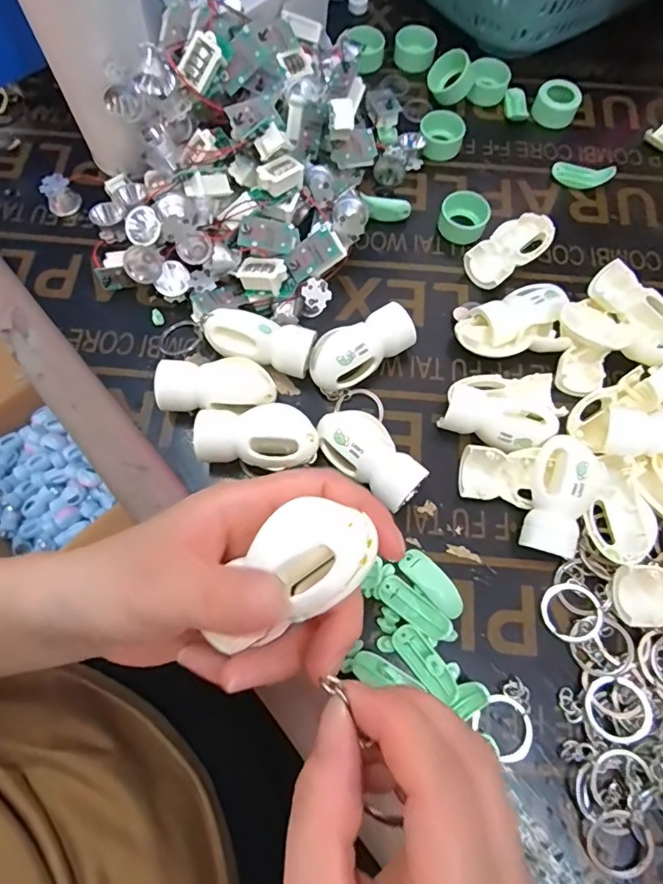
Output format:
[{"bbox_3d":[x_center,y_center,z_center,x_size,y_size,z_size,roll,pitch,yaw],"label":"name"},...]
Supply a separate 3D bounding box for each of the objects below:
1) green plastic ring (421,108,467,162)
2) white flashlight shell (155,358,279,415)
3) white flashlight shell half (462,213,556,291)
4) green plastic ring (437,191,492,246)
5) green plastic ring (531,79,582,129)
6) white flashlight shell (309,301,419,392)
[{"bbox_3d":[0.083,-0.230,0.378,0.033,0.020,0.032,-3,69,-2],"label":"green plastic ring"},{"bbox_3d":[-0.067,-0.030,0.298,0.066,0.025,0.033,0,69,-1],"label":"white flashlight shell"},{"bbox_3d":[0.121,-0.131,0.343,0.070,0.015,0.034,-38,74,-14],"label":"white flashlight shell half"},{"bbox_3d":[0.093,-0.158,0.353,0.032,0.015,0.037,13,70,4],"label":"green plastic ring"},{"bbox_3d":[0.176,-0.264,0.390,0.027,0.019,0.029,0,69,-1],"label":"green plastic ring"},{"bbox_3d":[0.018,-0.056,0.306,0.068,0.029,0.027,-31,73,-12],"label":"white flashlight shell"}]

